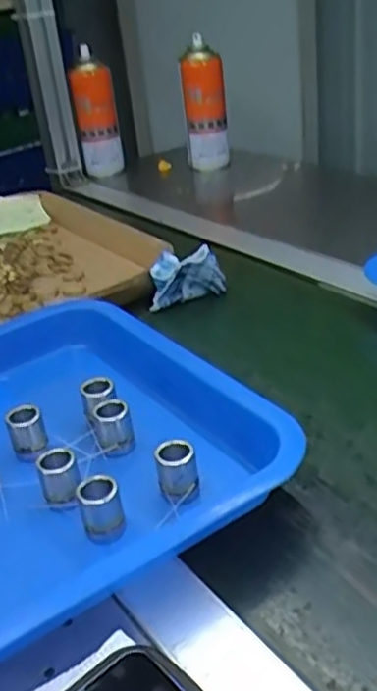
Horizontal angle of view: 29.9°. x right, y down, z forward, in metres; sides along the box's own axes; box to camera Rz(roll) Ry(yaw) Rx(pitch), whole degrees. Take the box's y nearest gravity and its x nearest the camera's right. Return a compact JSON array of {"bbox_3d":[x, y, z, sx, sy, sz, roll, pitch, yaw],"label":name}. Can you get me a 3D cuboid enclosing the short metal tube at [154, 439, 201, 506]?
[{"bbox_3d":[-0.005,0.075,0.405,0.023,0.034,0.024,-7,30,-1],"label":"short metal tube"}]

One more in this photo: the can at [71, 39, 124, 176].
[{"bbox_3d":[-0.135,-0.343,1.047,0.056,0.171,0.068,-7,30,-1],"label":"can"}]

